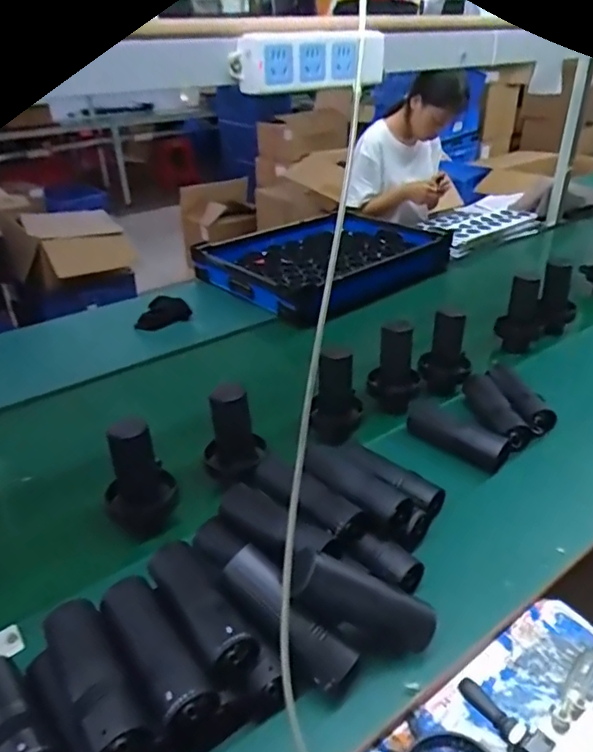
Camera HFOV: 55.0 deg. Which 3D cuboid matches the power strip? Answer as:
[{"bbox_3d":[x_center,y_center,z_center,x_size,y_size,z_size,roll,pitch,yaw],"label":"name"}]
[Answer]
[{"bbox_3d":[0.023,-0.320,0.581,0.171,0.048,0.026,-19,35,-26],"label":"power strip"}]

